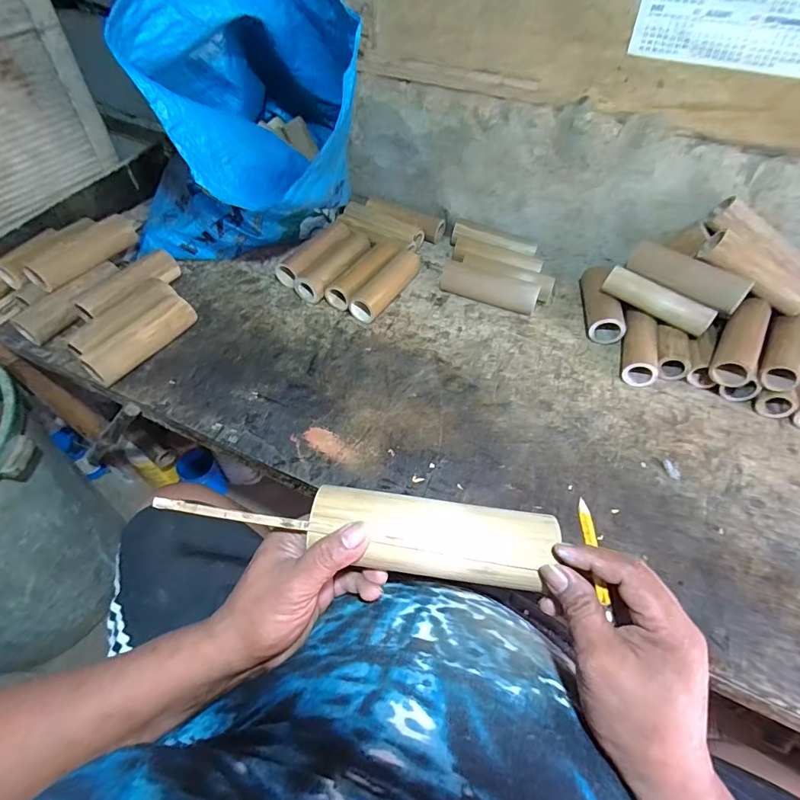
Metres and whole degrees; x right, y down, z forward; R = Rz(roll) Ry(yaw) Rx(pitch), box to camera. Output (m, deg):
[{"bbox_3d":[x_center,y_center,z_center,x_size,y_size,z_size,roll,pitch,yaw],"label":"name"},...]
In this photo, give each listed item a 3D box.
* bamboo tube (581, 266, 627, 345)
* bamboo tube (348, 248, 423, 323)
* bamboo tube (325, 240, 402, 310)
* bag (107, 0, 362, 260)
[{"bbox_3d":[0.381,-0.193,0.825,0.061,0.062,0.186,8,50,4],"label":"bamboo tube"},{"bbox_3d":[-0.020,-0.215,0.826,0.052,0.051,0.184,29,54,20],"label":"bamboo tube"},{"bbox_3d":[-0.064,-0.236,0.826,0.053,0.049,0.170,28,54,20],"label":"bamboo tube"},{"bbox_3d":[-0.269,-0.437,0.743,0.383,0.446,0.393,-25,55,-22],"label":"bag"}]

